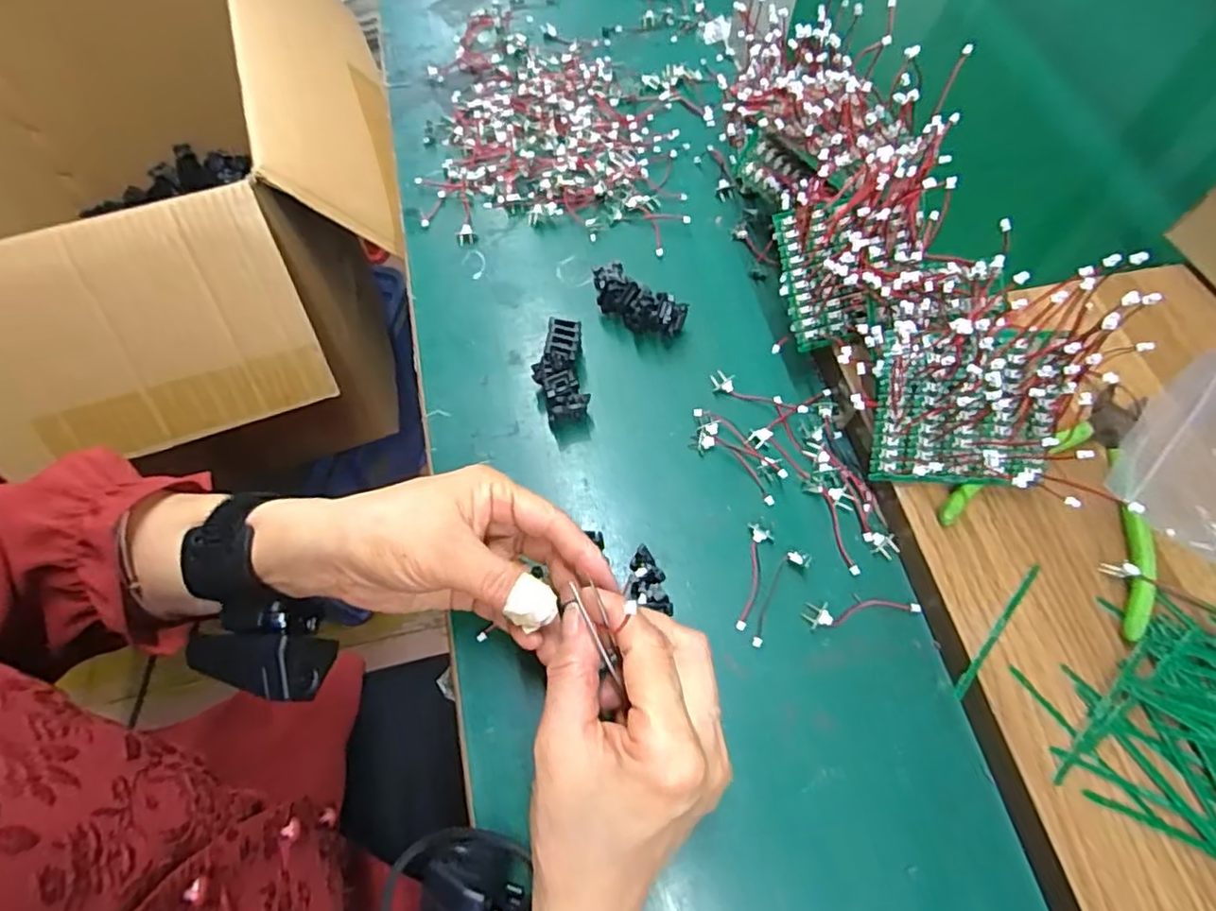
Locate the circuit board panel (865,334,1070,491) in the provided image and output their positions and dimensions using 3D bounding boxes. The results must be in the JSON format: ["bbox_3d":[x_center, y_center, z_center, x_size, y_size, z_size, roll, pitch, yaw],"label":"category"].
[{"bbox_3d":[0.186,-0.024,0.334,0.082,0.013,0.082,3,110,13],"label":"circuit board panel"}]

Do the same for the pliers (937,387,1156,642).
[{"bbox_3d":[0.261,0.012,0.349,0.103,0.013,0.140,36,68,16],"label":"pliers"}]

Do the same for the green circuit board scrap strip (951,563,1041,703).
[{"bbox_3d":[0.197,0.087,0.320,0.005,0.004,0.084,38,71,15],"label":"green circuit board scrap strip"}]

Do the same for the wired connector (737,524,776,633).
[{"bbox_3d":[0.083,0.067,0.356,0.014,0.004,0.061,11,66,5],"label":"wired connector"}]

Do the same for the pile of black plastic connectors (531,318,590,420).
[{"bbox_3d":[-0.030,-0.051,0.402,0.031,0.030,0.063,-7,64,-4],"label":"pile of black plastic connectors"}]

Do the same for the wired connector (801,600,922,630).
[{"bbox_3d":[0.138,0.084,0.347,0.063,0.004,0.014,-8,66,-4],"label":"wired connector"}]

